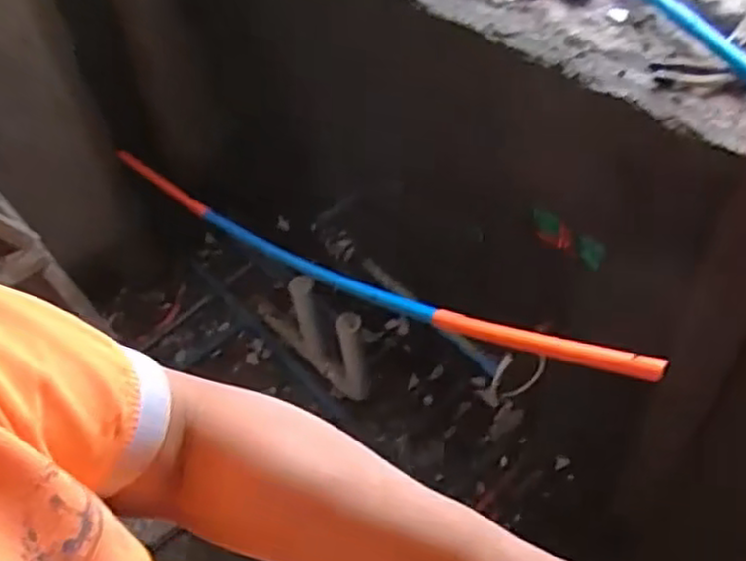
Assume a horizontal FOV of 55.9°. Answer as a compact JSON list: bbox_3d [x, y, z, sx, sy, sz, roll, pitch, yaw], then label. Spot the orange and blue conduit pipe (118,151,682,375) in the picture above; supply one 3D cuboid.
[{"bbox_3d":[-0.130,-0.056,1.182,0.025,0.126,1.354,-39,36,-24],"label":"orange and blue conduit pipe"}]

